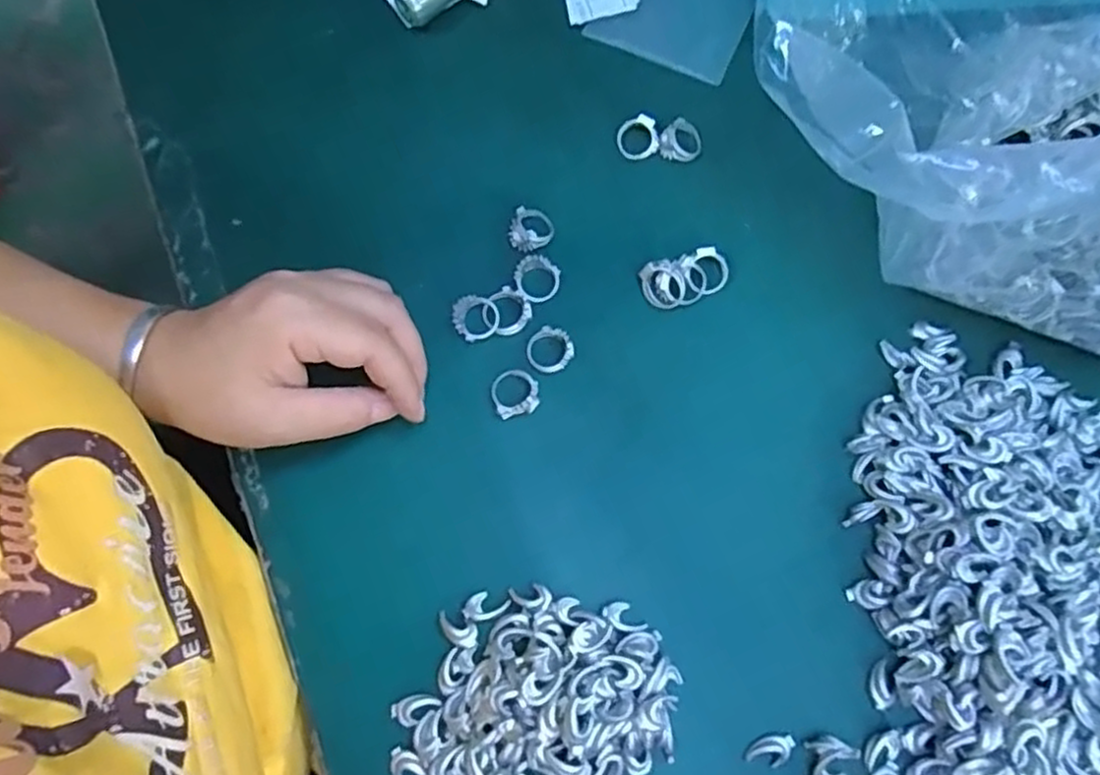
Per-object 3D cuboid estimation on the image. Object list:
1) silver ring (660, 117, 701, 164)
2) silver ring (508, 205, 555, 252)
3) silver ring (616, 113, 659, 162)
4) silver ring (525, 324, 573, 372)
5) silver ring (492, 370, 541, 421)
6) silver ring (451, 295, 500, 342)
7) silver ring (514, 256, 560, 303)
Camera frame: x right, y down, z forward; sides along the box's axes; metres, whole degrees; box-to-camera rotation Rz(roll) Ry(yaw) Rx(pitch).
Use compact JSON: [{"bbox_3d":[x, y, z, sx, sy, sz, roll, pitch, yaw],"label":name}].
[{"bbox_3d":[0.068,-0.128,0.374,0.021,0.008,0.023,0,76,2],"label":"silver ring"},{"bbox_3d":[-0.010,-0.079,0.362,0.023,0.008,0.022,0,76,2],"label":"silver ring"},{"bbox_3d":[0.045,-0.128,0.373,0.021,0.004,0.020,2,102,8],"label":"silver ring"},{"bbox_3d":[-0.001,-0.019,0.345,0.021,0.007,0.022,0,76,2],"label":"silver ring"},{"bbox_3d":[-0.016,0.002,0.340,0.022,0.007,0.022,0,76,2],"label":"silver ring"},{"bbox_3d":[-0.036,-0.034,0.349,0.022,0.004,0.021,0,92,-7],"label":"silver ring"},{"bbox_3d":[-0.006,-0.053,0.354,0.021,0.005,0.024,12,76,5],"label":"silver ring"}]

